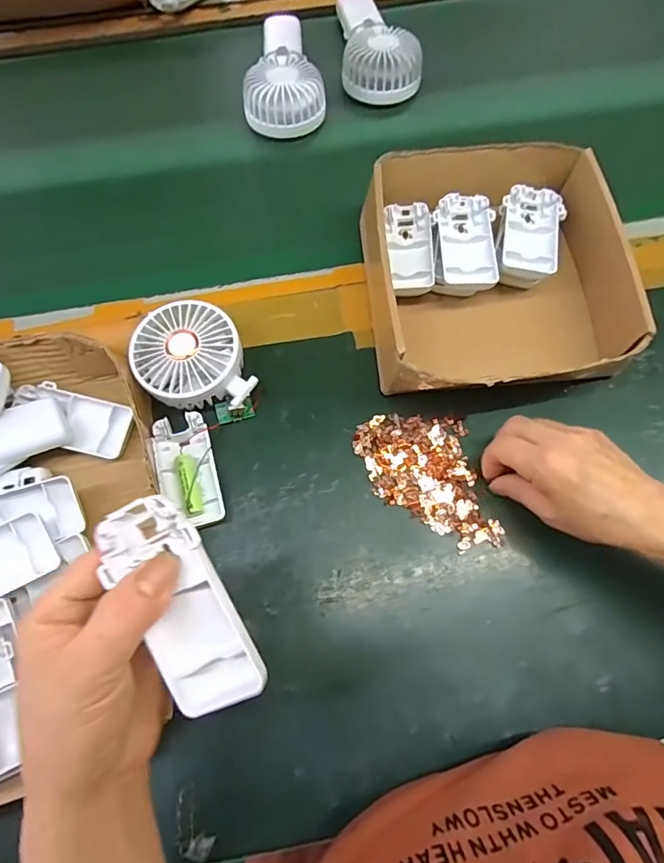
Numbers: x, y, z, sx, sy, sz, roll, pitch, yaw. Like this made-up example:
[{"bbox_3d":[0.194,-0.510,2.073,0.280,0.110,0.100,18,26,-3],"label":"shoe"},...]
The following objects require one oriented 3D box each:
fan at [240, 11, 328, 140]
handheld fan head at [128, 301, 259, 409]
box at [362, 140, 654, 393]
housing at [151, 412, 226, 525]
[{"bbox_3d":[-0.053,-0.412,0.555,0.088,0.041,0.187,-2,70,1],"label":"fan"},{"bbox_3d":[-0.117,-0.057,0.415,0.087,0.041,0.098,-23,71,-6],"label":"handheld fan head"},{"bbox_3d":[0.132,-0.144,0.427,0.196,0.070,0.200,-5,70,0],"label":"box"},{"bbox_3d":[-0.116,0.031,0.399,0.045,0.018,0.096,-18,70,-5],"label":"housing"}]

